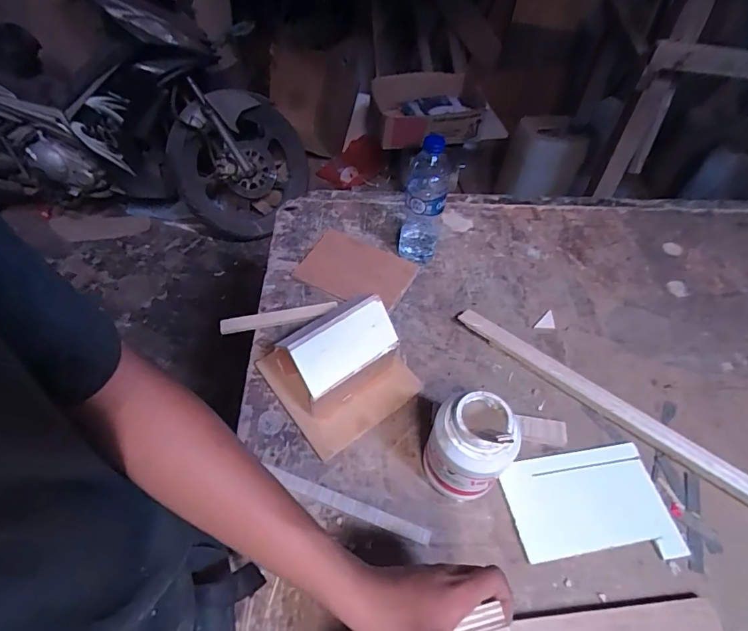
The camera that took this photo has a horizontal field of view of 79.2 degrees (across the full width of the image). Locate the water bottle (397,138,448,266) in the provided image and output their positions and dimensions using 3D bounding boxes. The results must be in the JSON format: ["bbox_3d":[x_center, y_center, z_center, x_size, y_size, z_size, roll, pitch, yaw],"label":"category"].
[{"bbox_3d":[0.081,-0.185,0.755,0.067,0.233,0.072,6,53,3],"label":"water bottle"}]

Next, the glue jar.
[{"bbox_3d":[0.110,0.161,0.540,0.090,0.165,0.075,25,55,15],"label":"glue jar"}]

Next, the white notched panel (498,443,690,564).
[{"bbox_3d":[0.273,0.243,0.581,0.200,0.012,0.134,-6,53,-6],"label":"white notched panel"}]

